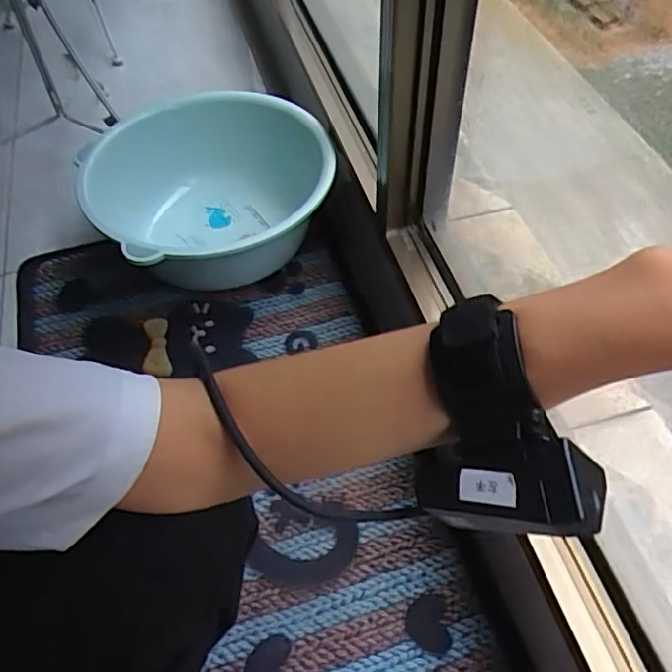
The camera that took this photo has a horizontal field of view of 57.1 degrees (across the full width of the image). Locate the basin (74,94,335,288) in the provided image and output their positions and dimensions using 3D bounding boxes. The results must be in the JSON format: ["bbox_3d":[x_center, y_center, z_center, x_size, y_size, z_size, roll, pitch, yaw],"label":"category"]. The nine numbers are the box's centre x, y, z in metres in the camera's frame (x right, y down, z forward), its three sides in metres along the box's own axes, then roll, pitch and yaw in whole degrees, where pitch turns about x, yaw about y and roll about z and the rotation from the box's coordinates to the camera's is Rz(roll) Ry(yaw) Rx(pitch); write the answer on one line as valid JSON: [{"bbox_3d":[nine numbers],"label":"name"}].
[{"bbox_3d":[-0.170,-0.196,0.918,0.341,0.154,0.329,-1,53,2],"label":"basin"}]

